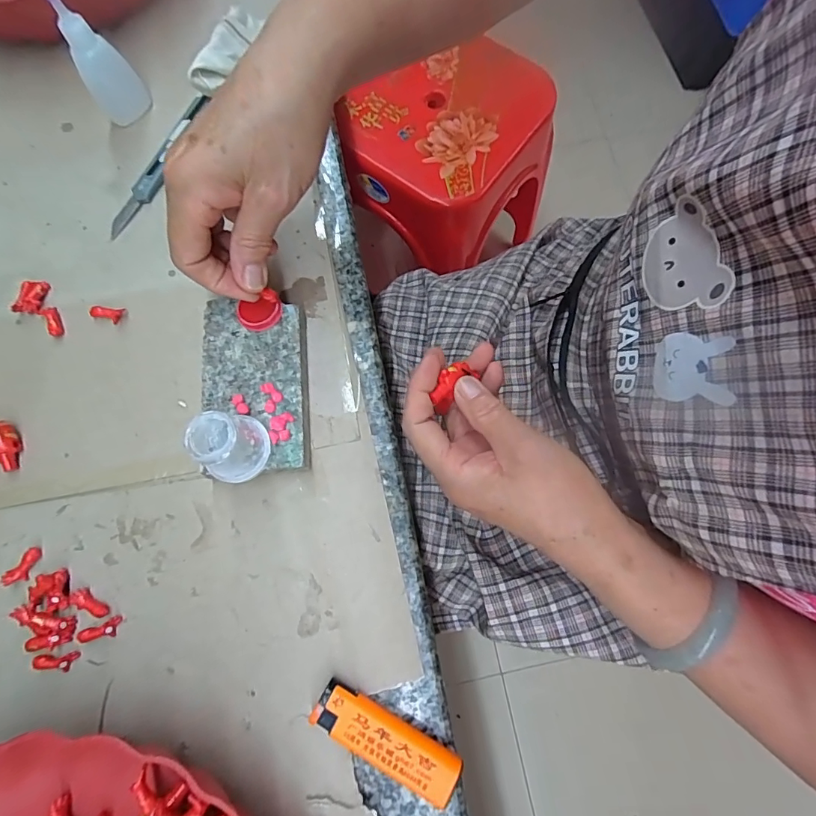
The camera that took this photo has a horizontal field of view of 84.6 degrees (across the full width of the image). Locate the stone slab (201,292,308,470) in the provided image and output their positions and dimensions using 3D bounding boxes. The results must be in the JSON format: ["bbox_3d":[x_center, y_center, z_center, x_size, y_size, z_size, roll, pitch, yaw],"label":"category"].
[{"bbox_3d":[-0.093,-0.014,0.279,0.061,0.021,0.107,-5,75,-2],"label":"stone slab"}]

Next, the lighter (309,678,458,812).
[{"bbox_3d":[-0.012,0.173,0.235,0.079,0.013,0.023,29,77,7],"label":"lighter"}]

